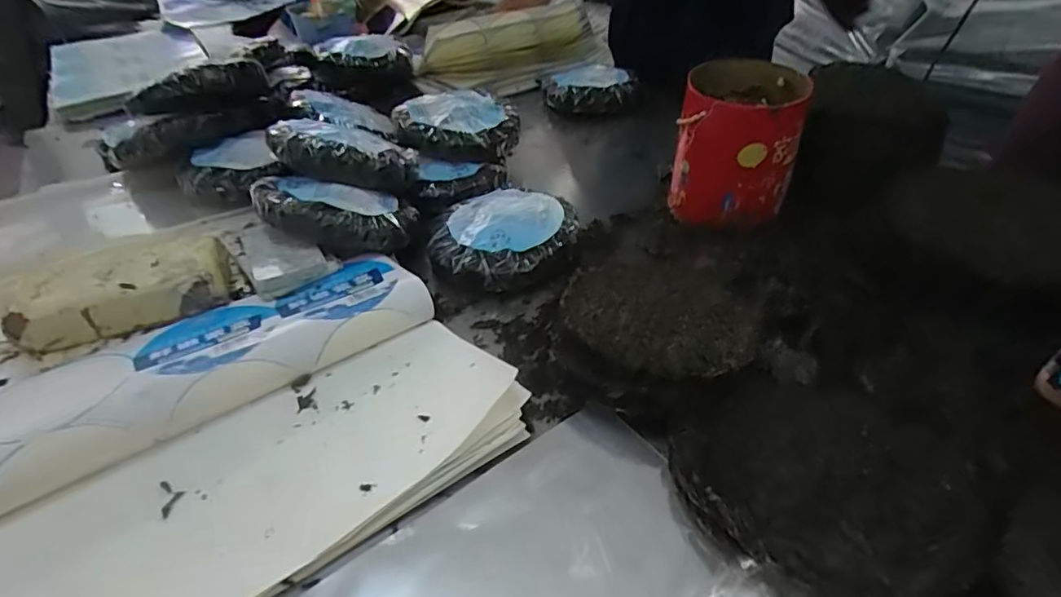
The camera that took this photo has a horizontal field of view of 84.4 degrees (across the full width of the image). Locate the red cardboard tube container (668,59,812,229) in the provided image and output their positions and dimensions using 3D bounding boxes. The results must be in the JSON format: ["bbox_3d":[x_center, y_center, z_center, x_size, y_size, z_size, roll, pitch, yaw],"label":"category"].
[{"bbox_3d":[0.288,-0.214,0.824,0.151,0.175,0.194,12,42,17],"label":"red cardboard tube container"}]

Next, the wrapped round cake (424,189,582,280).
[{"bbox_3d":[-0.034,-0.085,0.785,0.184,0.056,0.174,-2,40,1],"label":"wrapped round cake"}]

